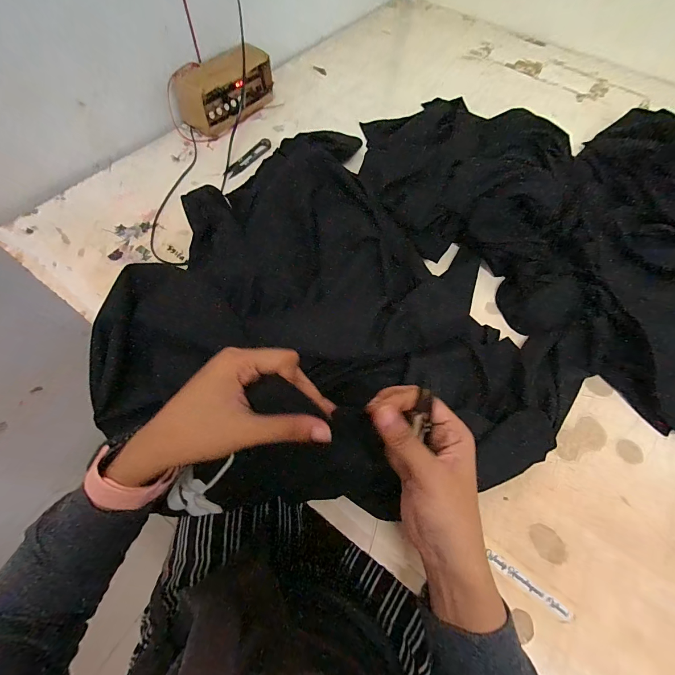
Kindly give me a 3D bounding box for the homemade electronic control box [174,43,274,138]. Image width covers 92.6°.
[{"bbox_3d":[-0.212,-0.470,0.610,0.084,0.084,0.177,32,67,13],"label":"homemade electronic control box"}]

